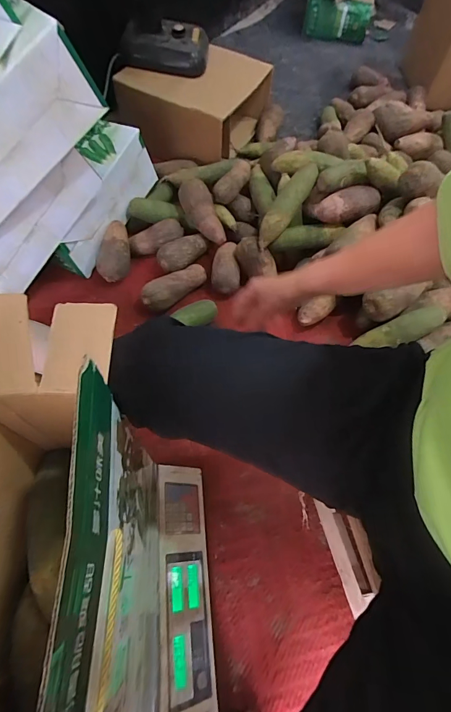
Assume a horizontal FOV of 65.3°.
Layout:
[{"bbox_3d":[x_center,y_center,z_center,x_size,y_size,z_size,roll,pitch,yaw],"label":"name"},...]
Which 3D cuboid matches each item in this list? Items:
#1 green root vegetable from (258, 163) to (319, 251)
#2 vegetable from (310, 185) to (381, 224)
[{"bbox_3d":[0.139,-0.340,0.785,0.053,0.052,0.214,32,79,15],"label":"green root vegetable"},{"bbox_3d":[0.278,-0.341,0.792,0.151,0.054,0.063,-15,63,-10],"label":"vegetable"}]

